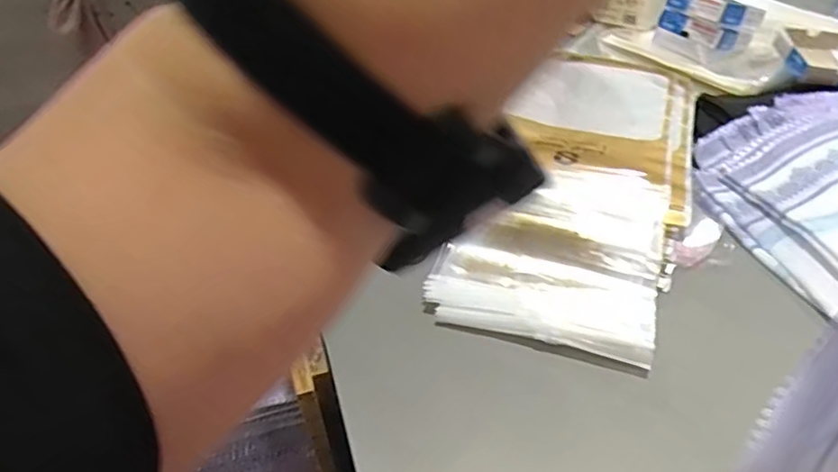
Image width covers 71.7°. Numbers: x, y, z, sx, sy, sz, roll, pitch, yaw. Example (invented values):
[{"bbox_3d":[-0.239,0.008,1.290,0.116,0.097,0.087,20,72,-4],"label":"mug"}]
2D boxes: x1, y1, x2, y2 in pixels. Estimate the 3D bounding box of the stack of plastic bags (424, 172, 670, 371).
[{"bbox_3d":[0.142,0.007,0.617,0.215,0.035,0.237,11,45,15],"label":"stack of plastic bags"}]

